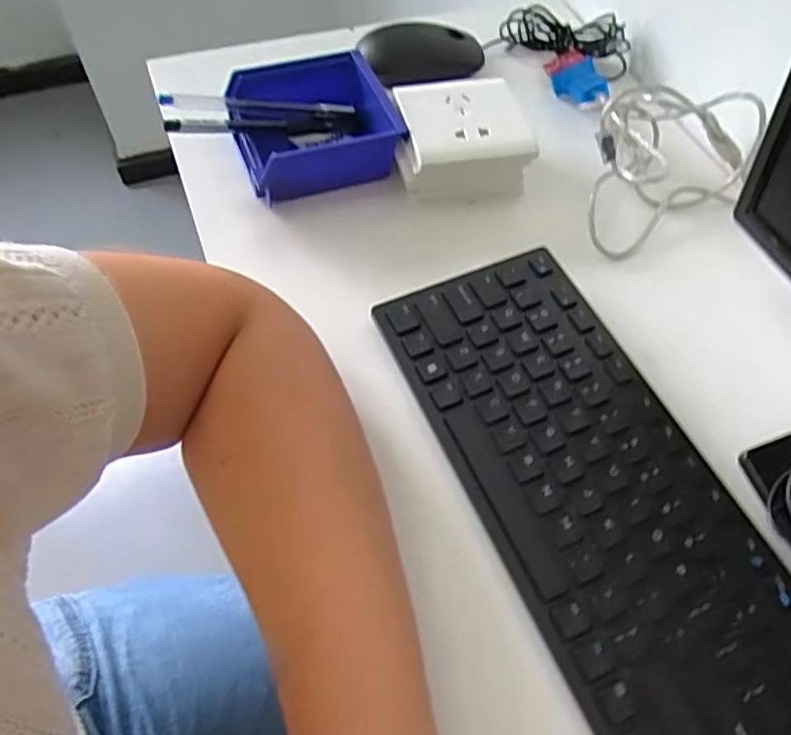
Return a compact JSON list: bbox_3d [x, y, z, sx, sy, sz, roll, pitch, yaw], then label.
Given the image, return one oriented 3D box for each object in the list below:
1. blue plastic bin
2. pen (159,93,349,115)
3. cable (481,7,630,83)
[{"bbox_3d":[-0.059,-0.177,0.491,0.114,0.050,0.110,-16,58,-10],"label":"blue plastic bin"},{"bbox_3d":[-0.100,-0.196,0.493,0.142,0.012,0.012,-5,57,-22],"label":"pen"},{"bbox_3d":[0.144,-0.289,0.581,0.122,0.051,0.035,12,58,8],"label":"cable"}]

